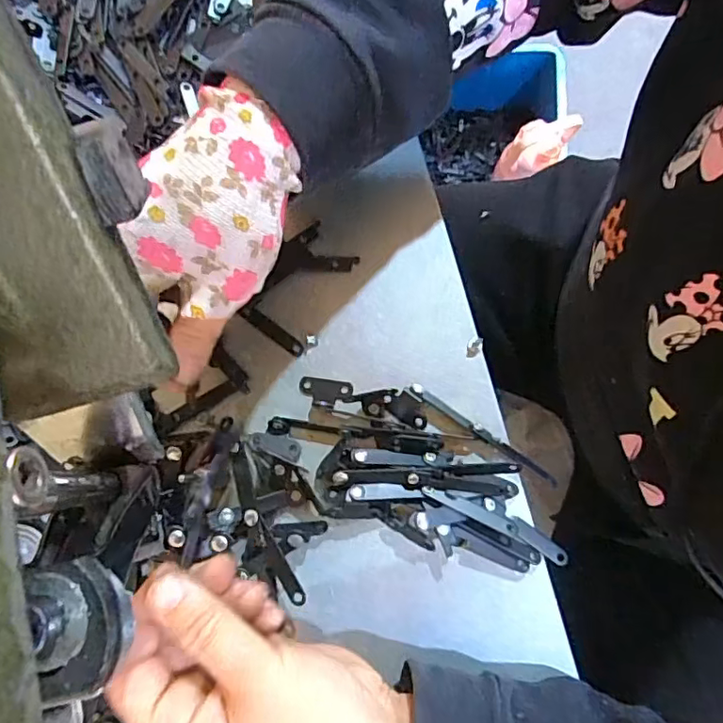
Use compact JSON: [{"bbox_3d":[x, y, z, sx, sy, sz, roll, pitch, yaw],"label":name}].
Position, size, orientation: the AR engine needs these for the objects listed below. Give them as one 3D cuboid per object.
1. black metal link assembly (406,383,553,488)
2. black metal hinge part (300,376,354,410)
[{"bbox_3d":[0.063,0.038,0.302,0.089,0.007,0.008,33,81,7],"label":"black metal link assembly"},{"bbox_3d":[-0.020,0.017,0.312,0.029,0.008,0.017,8,79,3],"label":"black metal hinge part"}]

